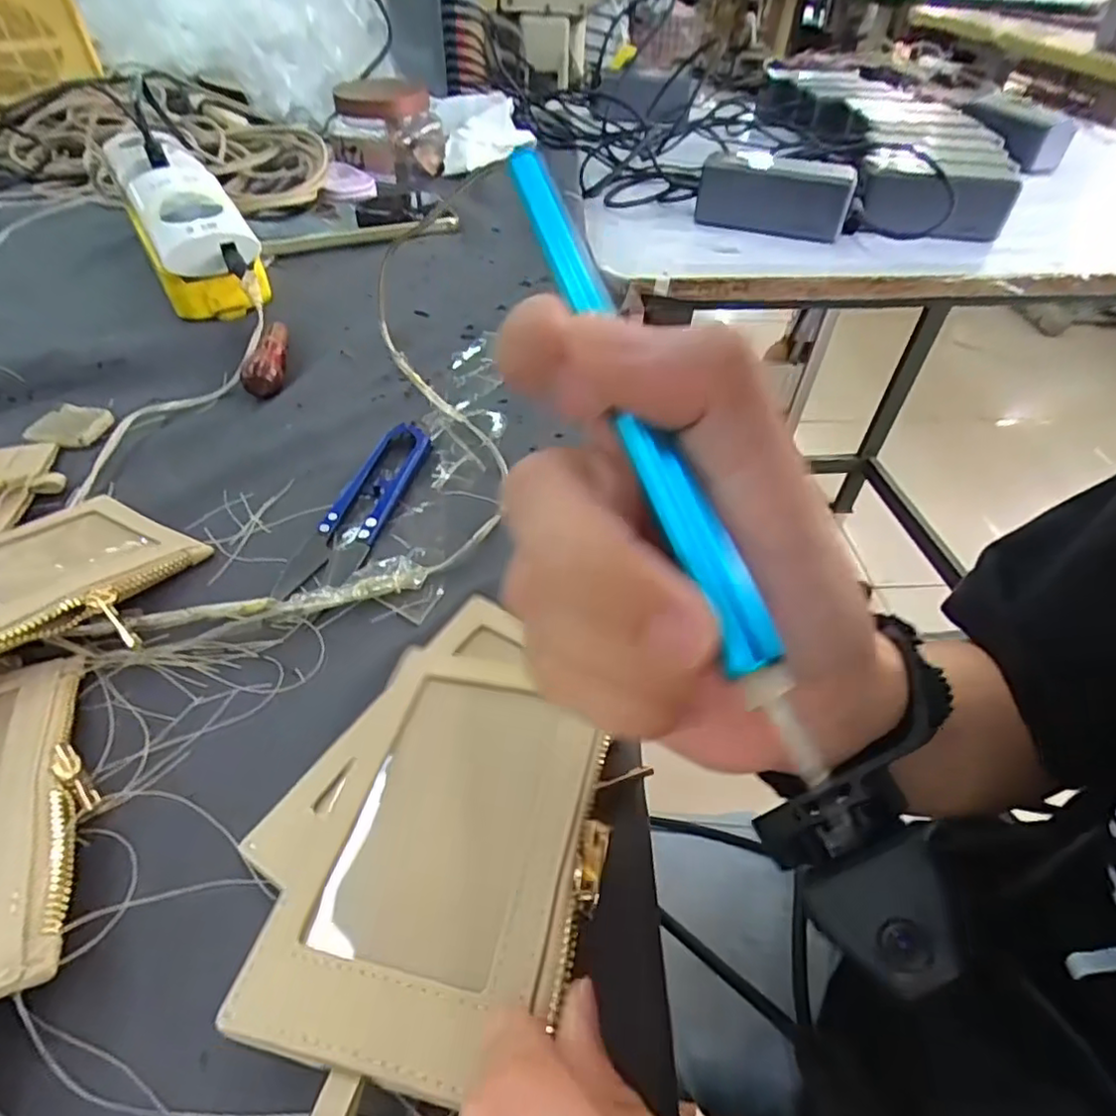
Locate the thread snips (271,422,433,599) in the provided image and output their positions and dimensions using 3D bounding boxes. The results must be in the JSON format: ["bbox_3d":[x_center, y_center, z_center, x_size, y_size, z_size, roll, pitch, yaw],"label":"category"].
[{"bbox_3d":[-0.085,-0.024,0.272,0.029,0.009,0.106,11,47,7],"label":"thread snips"}]

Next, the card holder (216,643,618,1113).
[{"bbox_3d":[-0.028,0.071,0.166,0.078,0.005,0.105,2,42,17],"label":"card holder"}]

